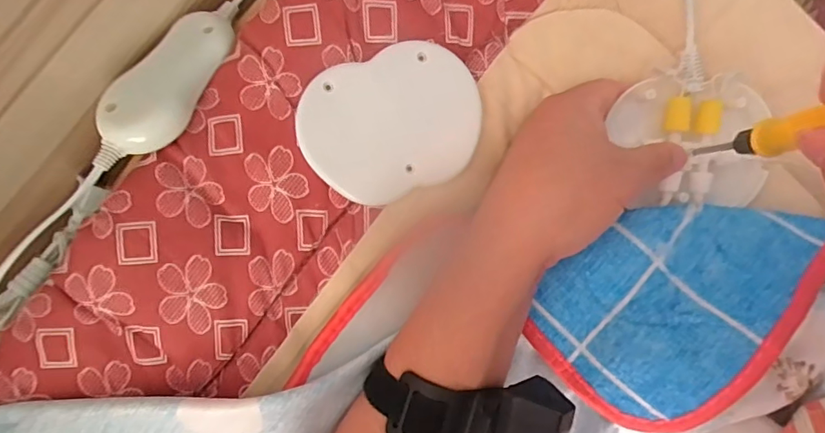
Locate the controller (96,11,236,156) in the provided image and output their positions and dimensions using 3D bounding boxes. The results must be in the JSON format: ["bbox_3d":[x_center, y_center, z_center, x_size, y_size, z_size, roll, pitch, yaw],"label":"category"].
[{"bbox_3d":[-0.135,-0.078,0.287,0.037,0.022,0.096,30,74,-1],"label":"controller"}]

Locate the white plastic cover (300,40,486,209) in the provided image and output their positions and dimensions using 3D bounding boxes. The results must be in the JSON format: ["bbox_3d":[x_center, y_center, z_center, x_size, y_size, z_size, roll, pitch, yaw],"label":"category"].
[{"bbox_3d":[-0.010,-0.053,0.297,0.103,0.006,0.080,-21,99,-11],"label":"white plastic cover"}]

